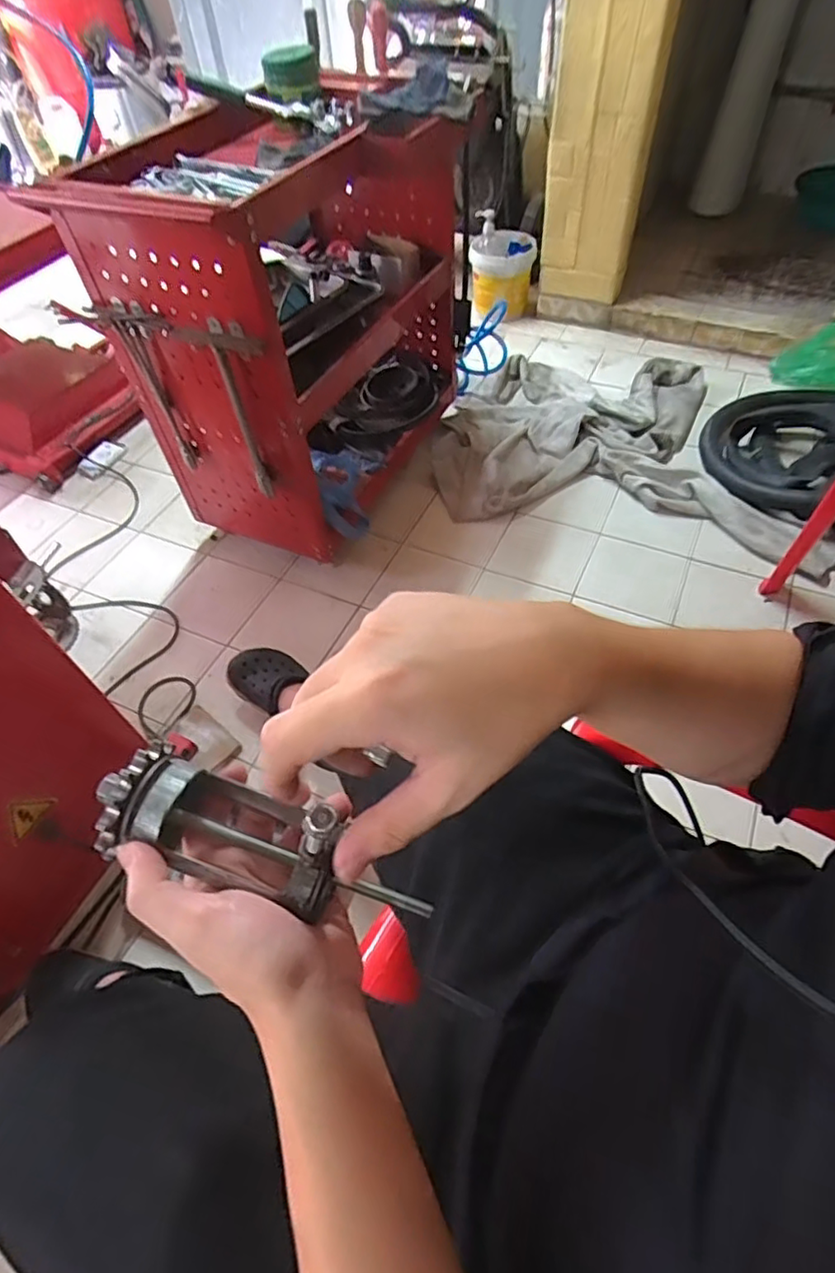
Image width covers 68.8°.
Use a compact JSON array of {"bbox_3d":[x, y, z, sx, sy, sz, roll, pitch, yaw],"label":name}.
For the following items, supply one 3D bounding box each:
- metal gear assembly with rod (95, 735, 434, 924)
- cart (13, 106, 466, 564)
[{"bbox_3d":[-0.076,0.098,0.296,0.145,0.049,0.053,22,56,-2],"label":"metal gear assembly with rod"},{"bbox_3d":[-0.185,-0.649,1.249,0.431,0.636,0.770,21,56,18],"label":"cart"}]

